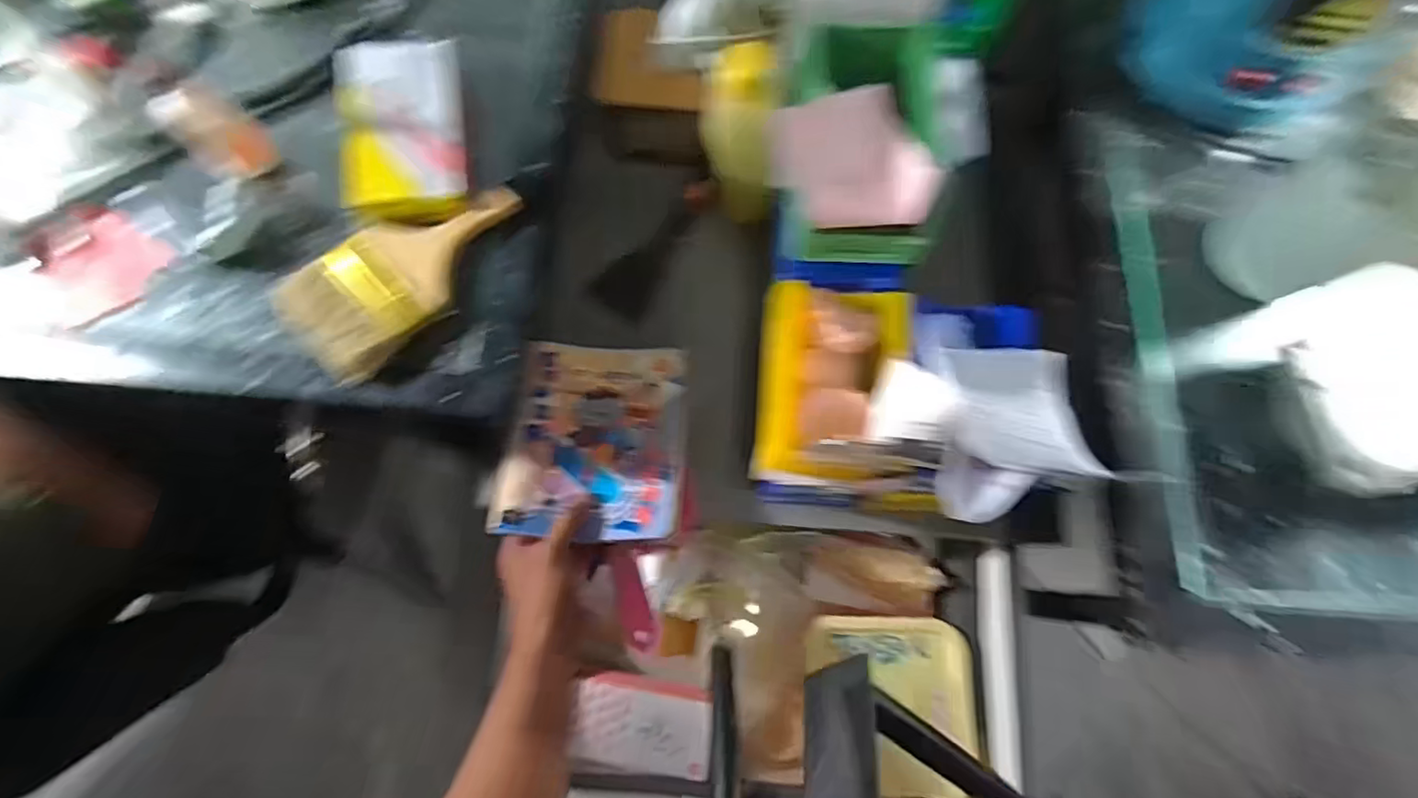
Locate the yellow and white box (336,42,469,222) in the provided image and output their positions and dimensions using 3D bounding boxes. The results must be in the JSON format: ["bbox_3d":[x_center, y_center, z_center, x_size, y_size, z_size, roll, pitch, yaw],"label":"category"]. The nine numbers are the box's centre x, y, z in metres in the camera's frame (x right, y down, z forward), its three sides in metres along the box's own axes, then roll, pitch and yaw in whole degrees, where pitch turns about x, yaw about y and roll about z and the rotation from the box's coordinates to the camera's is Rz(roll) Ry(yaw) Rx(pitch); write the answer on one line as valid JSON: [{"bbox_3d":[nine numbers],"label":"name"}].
[{"bbox_3d":[-0.249,-0.222,0.495,0.087,0.049,0.156,-6,74,-4],"label":"yellow and white box"}]

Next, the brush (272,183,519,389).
[{"bbox_3d":[-0.242,-0.112,0.473,0.101,0.038,0.192,40,76,10],"label":"brush"}]

